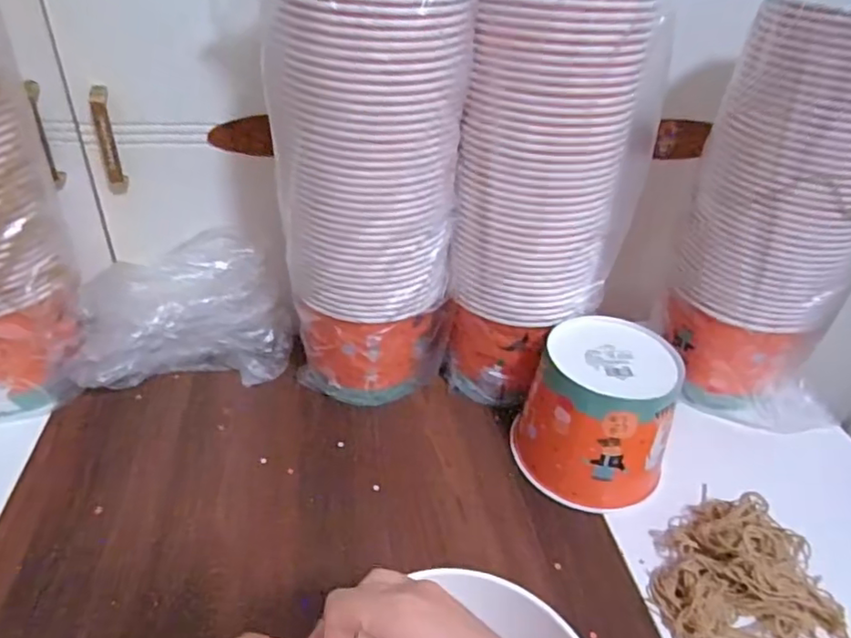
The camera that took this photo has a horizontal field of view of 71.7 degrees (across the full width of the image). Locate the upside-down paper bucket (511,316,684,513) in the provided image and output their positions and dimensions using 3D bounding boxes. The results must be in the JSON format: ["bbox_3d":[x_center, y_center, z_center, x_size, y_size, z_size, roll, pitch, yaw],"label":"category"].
[{"bbox_3d":[0.171,0.094,0.595,0.136,0.129,0.138,3,35,-2],"label":"upside-down paper bucket"}]

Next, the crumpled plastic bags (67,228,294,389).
[{"bbox_3d":[-0.279,-0.008,0.677,0.230,0.146,0.123,-10,38,-20],"label":"crumpled plastic bags"}]

